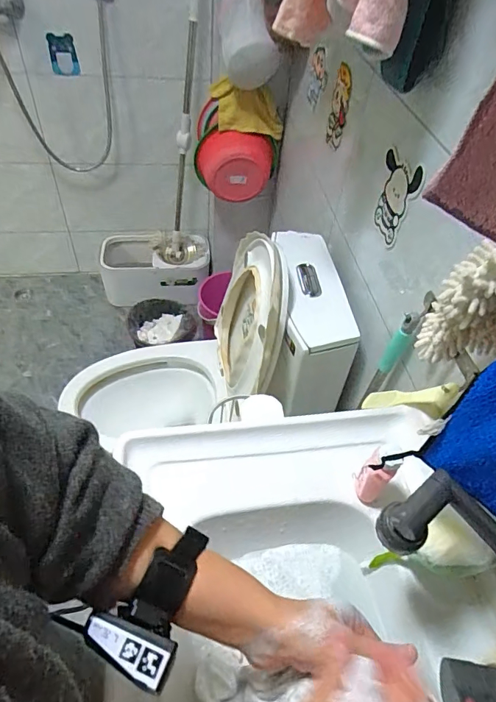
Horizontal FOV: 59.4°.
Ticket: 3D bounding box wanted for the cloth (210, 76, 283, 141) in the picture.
[{"bbox_3d":[-0.004,-0.717,1.293,0.215,0.151,0.072,9,49,1],"label":"cloth"}]

